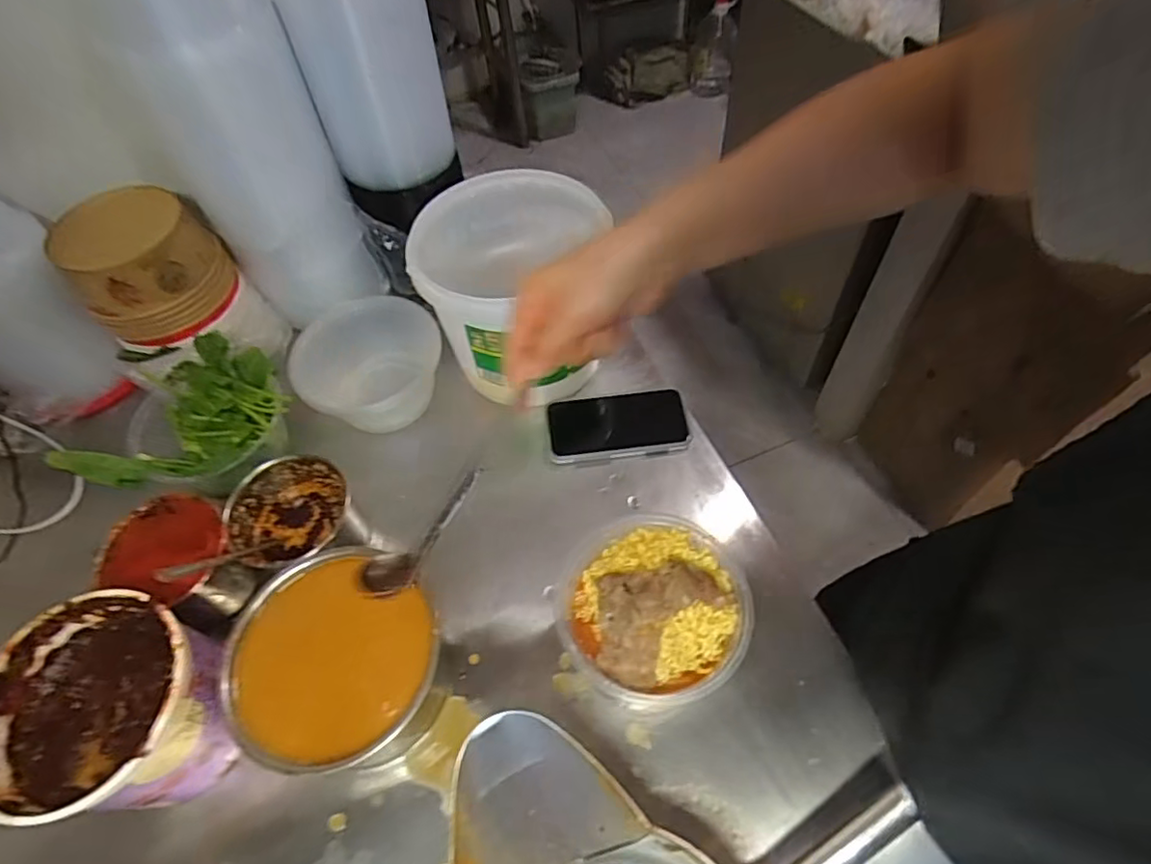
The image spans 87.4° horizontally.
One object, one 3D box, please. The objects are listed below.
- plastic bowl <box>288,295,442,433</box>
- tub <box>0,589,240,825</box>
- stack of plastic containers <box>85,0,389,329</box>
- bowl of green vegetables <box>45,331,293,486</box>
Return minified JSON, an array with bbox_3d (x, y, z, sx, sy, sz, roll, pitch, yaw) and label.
[{"bbox_3d":[-0.246,-0.080,0.730,0.157,0.078,0.165,-2,57,4],"label":"plastic bowl"},{"bbox_3d":[-0.364,0.231,0.500,0.151,0.144,0.148,0,57,5],"label":"tub"},{"bbox_3d":[-0.386,-0.339,0.713,0.163,0.402,0.166,-32,60,-15],"label":"stack of plastic containers"},{"bbox_3d":[-0.424,-0.012,0.674,0.208,0.109,0.178,-19,58,-8],"label":"bowl of green vegetables"}]

